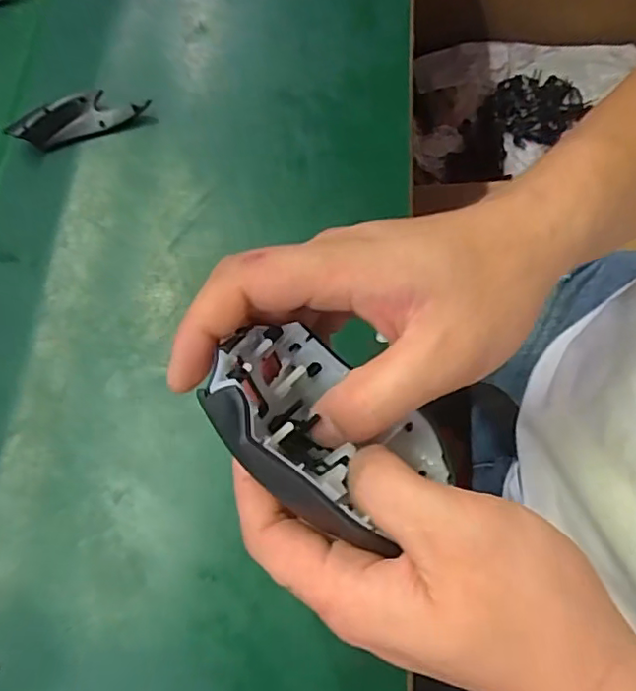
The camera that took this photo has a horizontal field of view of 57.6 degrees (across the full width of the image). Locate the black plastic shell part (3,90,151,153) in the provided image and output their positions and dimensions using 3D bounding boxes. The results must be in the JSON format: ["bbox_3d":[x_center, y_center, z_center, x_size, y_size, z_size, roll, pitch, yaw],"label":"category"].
[{"bbox_3d":[-0.176,-0.168,0.428,0.095,0.022,0.030,-21,71,-9],"label":"black plastic shell part"}]

